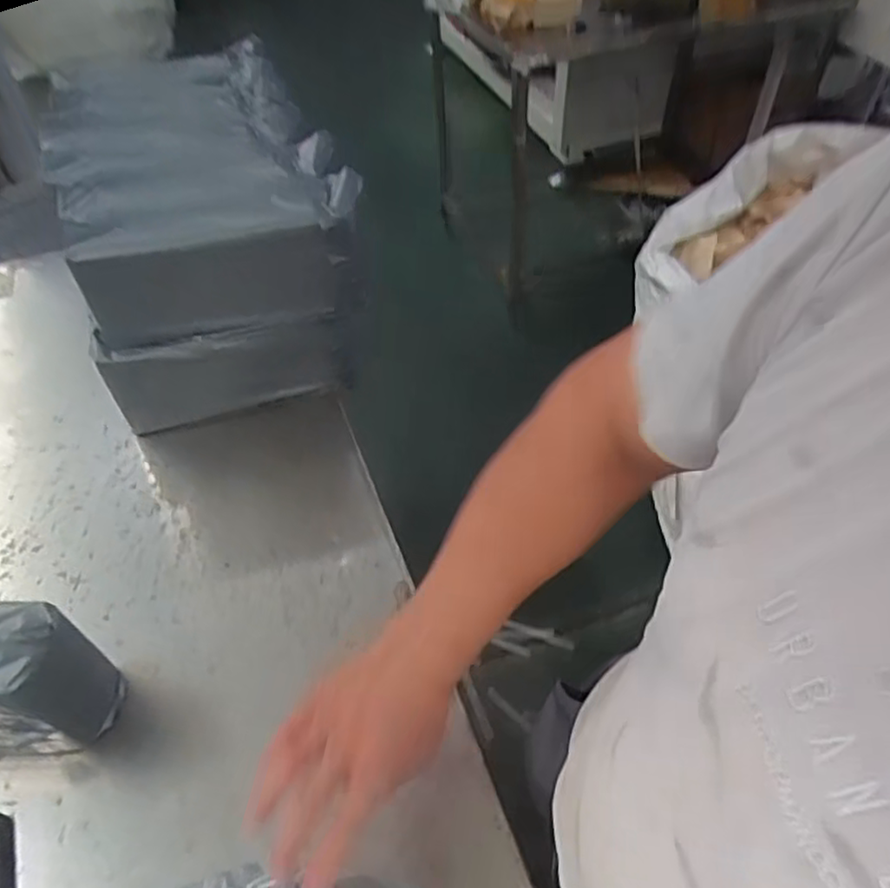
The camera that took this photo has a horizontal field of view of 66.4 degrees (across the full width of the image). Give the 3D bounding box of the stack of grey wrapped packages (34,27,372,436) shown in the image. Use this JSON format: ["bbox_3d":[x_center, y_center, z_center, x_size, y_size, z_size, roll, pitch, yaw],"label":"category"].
[{"bbox_3d":[-0.338,-0.330,0.987,0.317,0.267,0.551,-15,50,-12],"label":"stack of grey wrapped packages"}]

